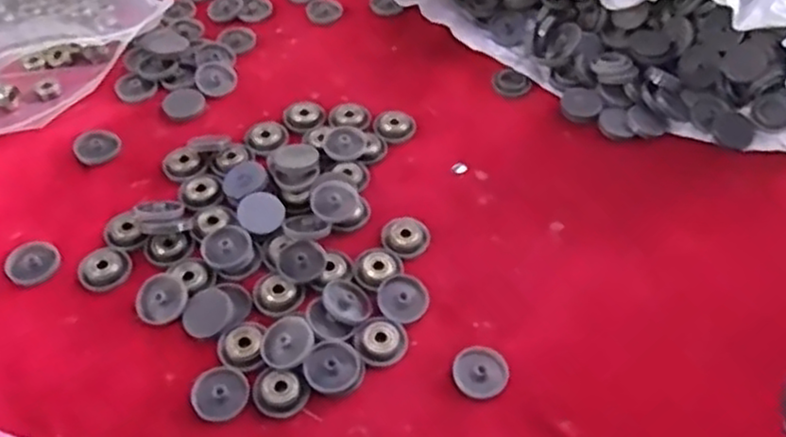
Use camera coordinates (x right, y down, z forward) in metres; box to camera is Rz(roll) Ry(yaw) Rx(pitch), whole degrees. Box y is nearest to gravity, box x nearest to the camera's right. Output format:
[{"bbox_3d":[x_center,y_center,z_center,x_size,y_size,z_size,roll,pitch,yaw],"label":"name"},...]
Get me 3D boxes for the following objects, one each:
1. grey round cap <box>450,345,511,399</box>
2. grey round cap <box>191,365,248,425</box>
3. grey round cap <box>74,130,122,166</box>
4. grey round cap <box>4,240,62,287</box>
[{"bbox_3d":[0.054,0.094,0.442,0.034,0.006,0.033,0,50,0],"label":"grey round cap"},{"bbox_3d":[-0.105,0.104,0.430,0.033,0.004,0.034,0,50,0],"label":"grey round cap"},{"bbox_3d":[-0.233,-0.057,0.559,0.034,0.008,0.032,0,50,0],"label":"grey round cap"},{"bbox_3d":[-0.246,0.031,0.489,0.034,0.005,0.037,0,50,0],"label":"grey round cap"}]

